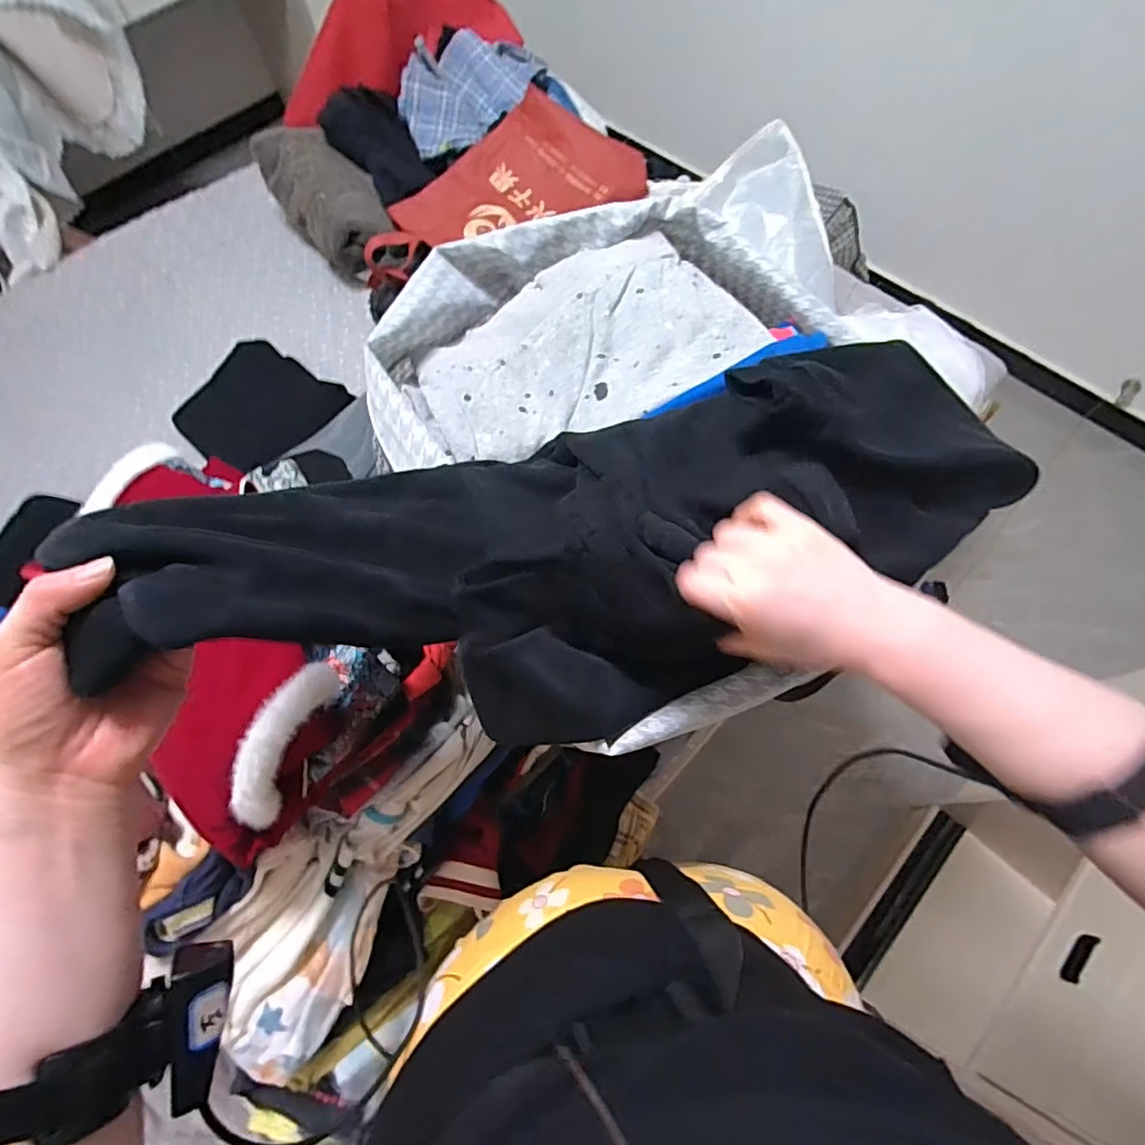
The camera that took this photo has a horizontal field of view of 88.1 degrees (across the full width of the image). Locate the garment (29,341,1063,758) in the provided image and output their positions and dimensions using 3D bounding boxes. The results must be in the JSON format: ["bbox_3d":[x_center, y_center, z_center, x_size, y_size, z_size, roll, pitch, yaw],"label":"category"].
[{"bbox_3d":[0.047,-0.039,0.425,0.607,0.178,0.243,-14,67,-12],"label":"garment"}]

